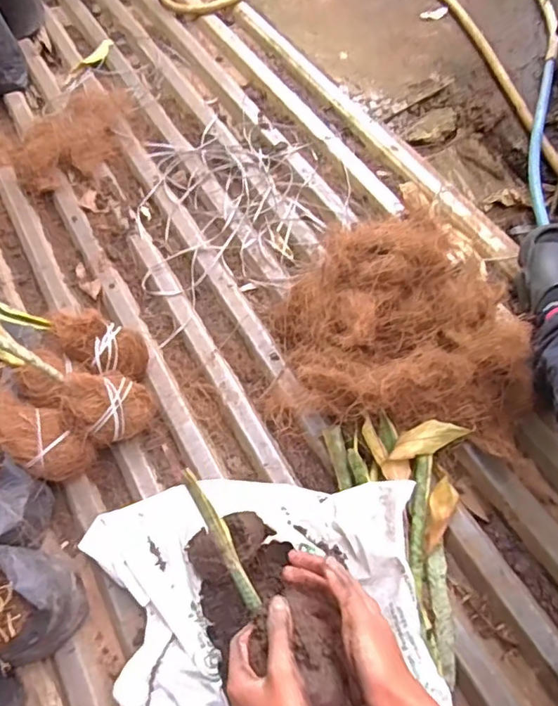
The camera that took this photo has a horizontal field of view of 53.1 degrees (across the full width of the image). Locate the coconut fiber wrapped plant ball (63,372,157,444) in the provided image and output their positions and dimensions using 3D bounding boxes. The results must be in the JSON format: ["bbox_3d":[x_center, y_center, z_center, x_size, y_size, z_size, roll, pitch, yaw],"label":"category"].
[{"bbox_3d":[-0.230,0.076,0.775,0.106,0.127,0.081,-31,60,-16],"label":"coconut fiber wrapped plant ball"}]

